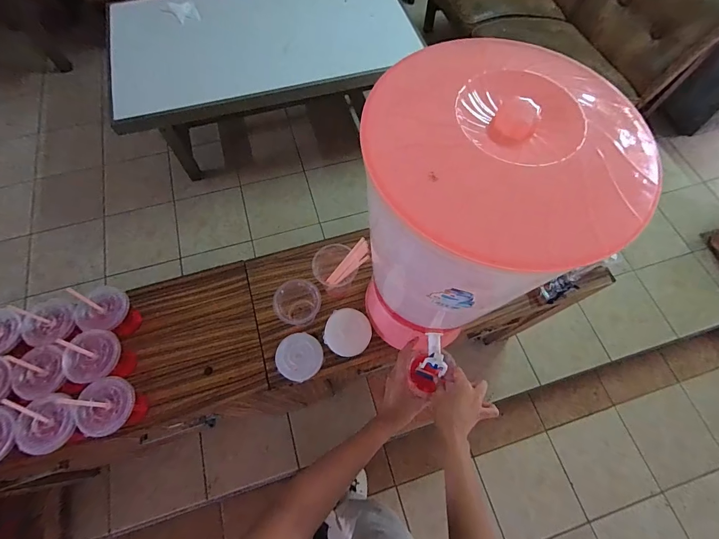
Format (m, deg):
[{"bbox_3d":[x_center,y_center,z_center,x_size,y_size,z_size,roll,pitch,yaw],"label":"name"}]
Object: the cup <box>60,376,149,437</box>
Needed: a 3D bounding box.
[{"bbox_3d":[-0.436,0.248,0.634,0.097,0.105,0.094,0,66,0],"label":"cup"}]

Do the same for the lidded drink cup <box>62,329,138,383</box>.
[{"bbox_3d":[-0.476,0.167,0.655,0.085,0.110,0.089,0,66,0],"label":"lidded drink cup"}]

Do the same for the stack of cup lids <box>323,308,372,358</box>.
[{"bbox_3d":[-0.025,0.132,0.740,0.093,0.035,0.094,11,84,-4],"label":"stack of cup lids"}]

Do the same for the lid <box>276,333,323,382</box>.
[{"bbox_3d":[-0.121,0.175,0.708,0.088,0.014,0.091,0,66,0],"label":"lid"}]

